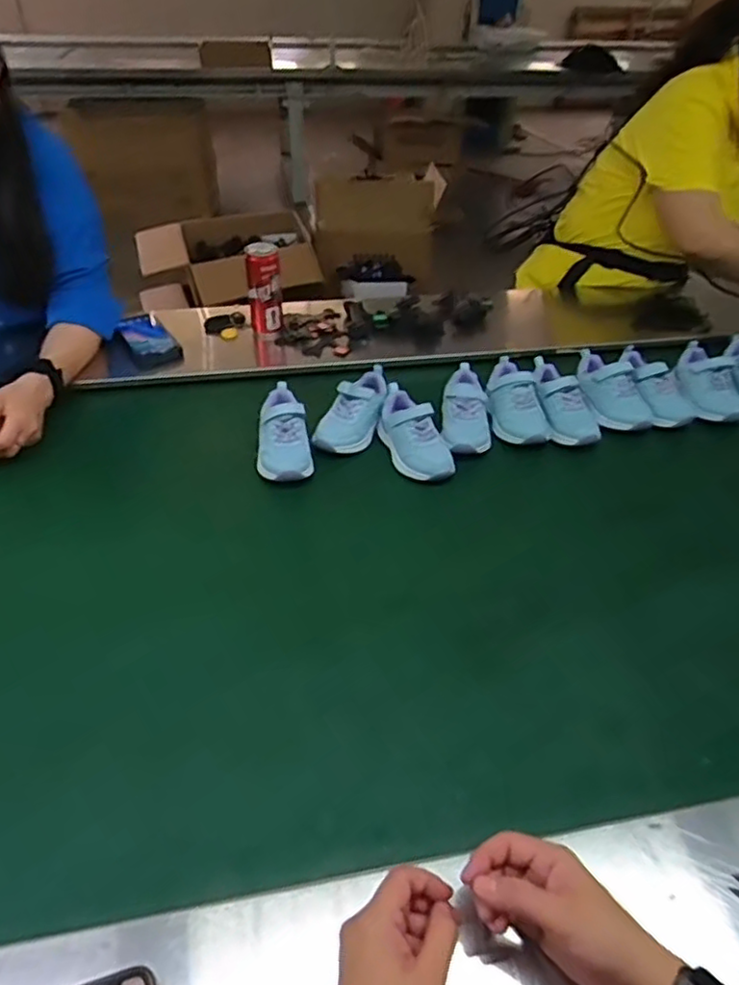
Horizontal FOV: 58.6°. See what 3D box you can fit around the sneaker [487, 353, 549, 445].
[{"bbox_3d":[0.222,-0.142,1.002,0.075,0.062,0.153,-2,40,-4],"label":"sneaker"}]

